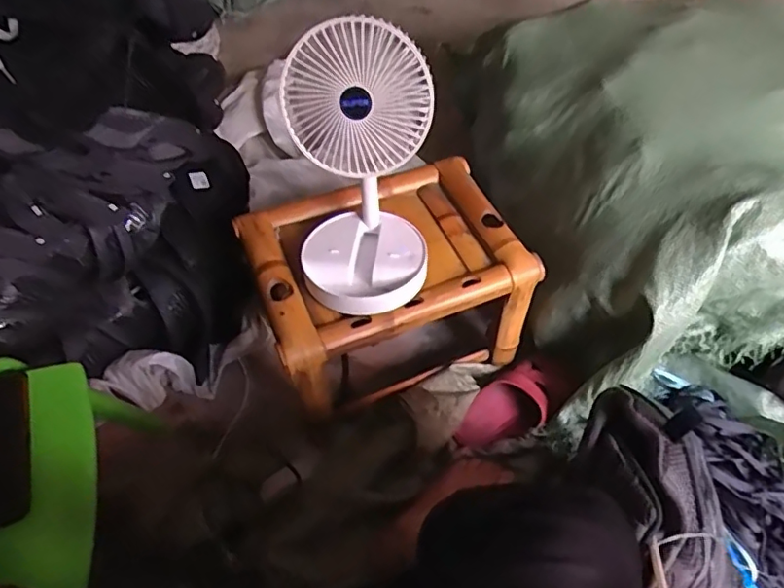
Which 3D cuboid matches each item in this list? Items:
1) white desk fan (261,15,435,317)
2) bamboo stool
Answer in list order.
[{"bbox_3d":[-0.034,-0.123,0.648,0.162,0.281,0.185,-1,53,-2],"label":"white desk fan"},{"bbox_3d":[-0.012,-0.011,0.852,0.357,0.202,0.275,-19,56,-15],"label":"bamboo stool"}]

